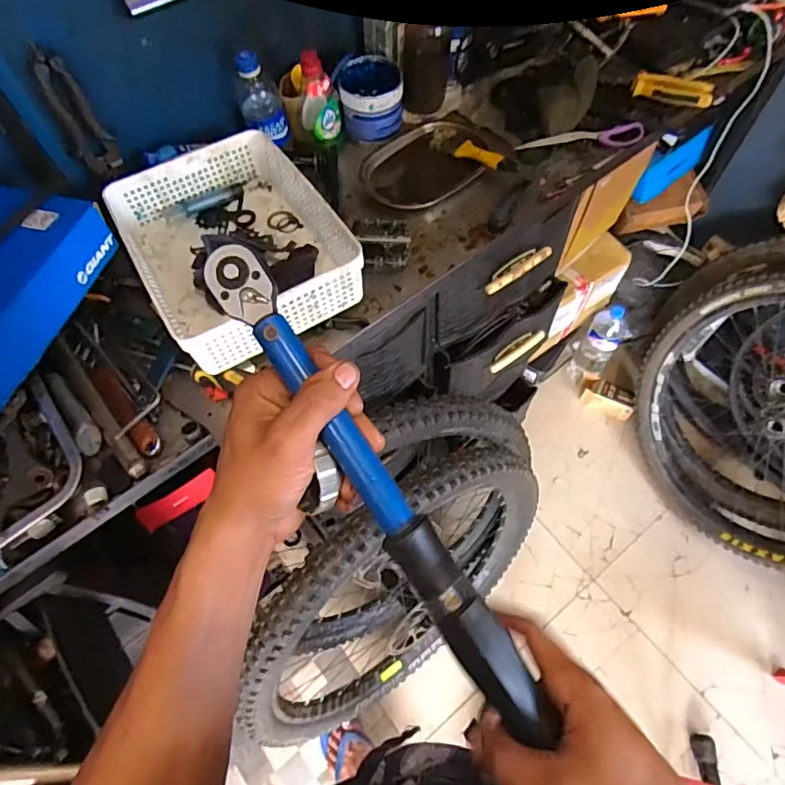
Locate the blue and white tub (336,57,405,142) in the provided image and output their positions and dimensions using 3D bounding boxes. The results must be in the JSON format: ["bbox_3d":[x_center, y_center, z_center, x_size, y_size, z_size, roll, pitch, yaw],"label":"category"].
[{"bbox_3d":[-0.034,-0.473,0.856,0.101,0.075,0.109,-3,63,1],"label":"blue and white tub"}]

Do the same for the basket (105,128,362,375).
[{"bbox_3d":[-0.211,-0.199,0.721,0.240,0.090,0.323,-30,65,-12],"label":"basket"}]

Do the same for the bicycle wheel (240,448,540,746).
[{"bbox_3d":[0.038,0.398,1.012,0.650,0.677,0.077,-40,51,-12],"label":"bicycle wheel"}]

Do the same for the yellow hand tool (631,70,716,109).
[{"bbox_3d":[0.456,-0.494,0.863,0.124,0.026,0.036,14,64,10],"label":"yellow hand tool"}]

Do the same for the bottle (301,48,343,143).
[{"bbox_3d":[-0.111,-0.446,0.802,0.061,0.127,0.052,-9,63,-2],"label":"bottle"}]

